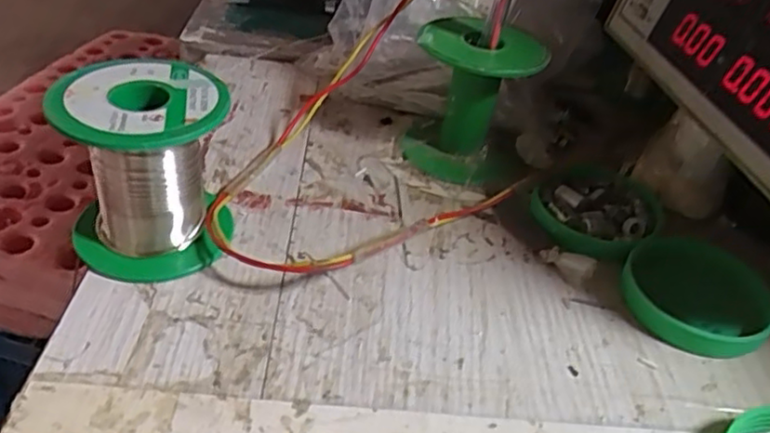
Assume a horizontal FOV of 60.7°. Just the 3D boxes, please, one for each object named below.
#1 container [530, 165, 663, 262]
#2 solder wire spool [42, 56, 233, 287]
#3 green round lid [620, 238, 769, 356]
[{"bbox_3d":[0.111,-0.004,0.344,0.071,0.012,0.059,-26,49,-35],"label":"container"},{"bbox_3d":[-0.102,-0.020,0.282,0.068,0.074,0.065,-8,41,-19],"label":"solder wire spool"},{"bbox_3d":[0.141,0.036,0.299,0.059,0.013,0.063,5,38,-4],"label":"green round lid"}]

